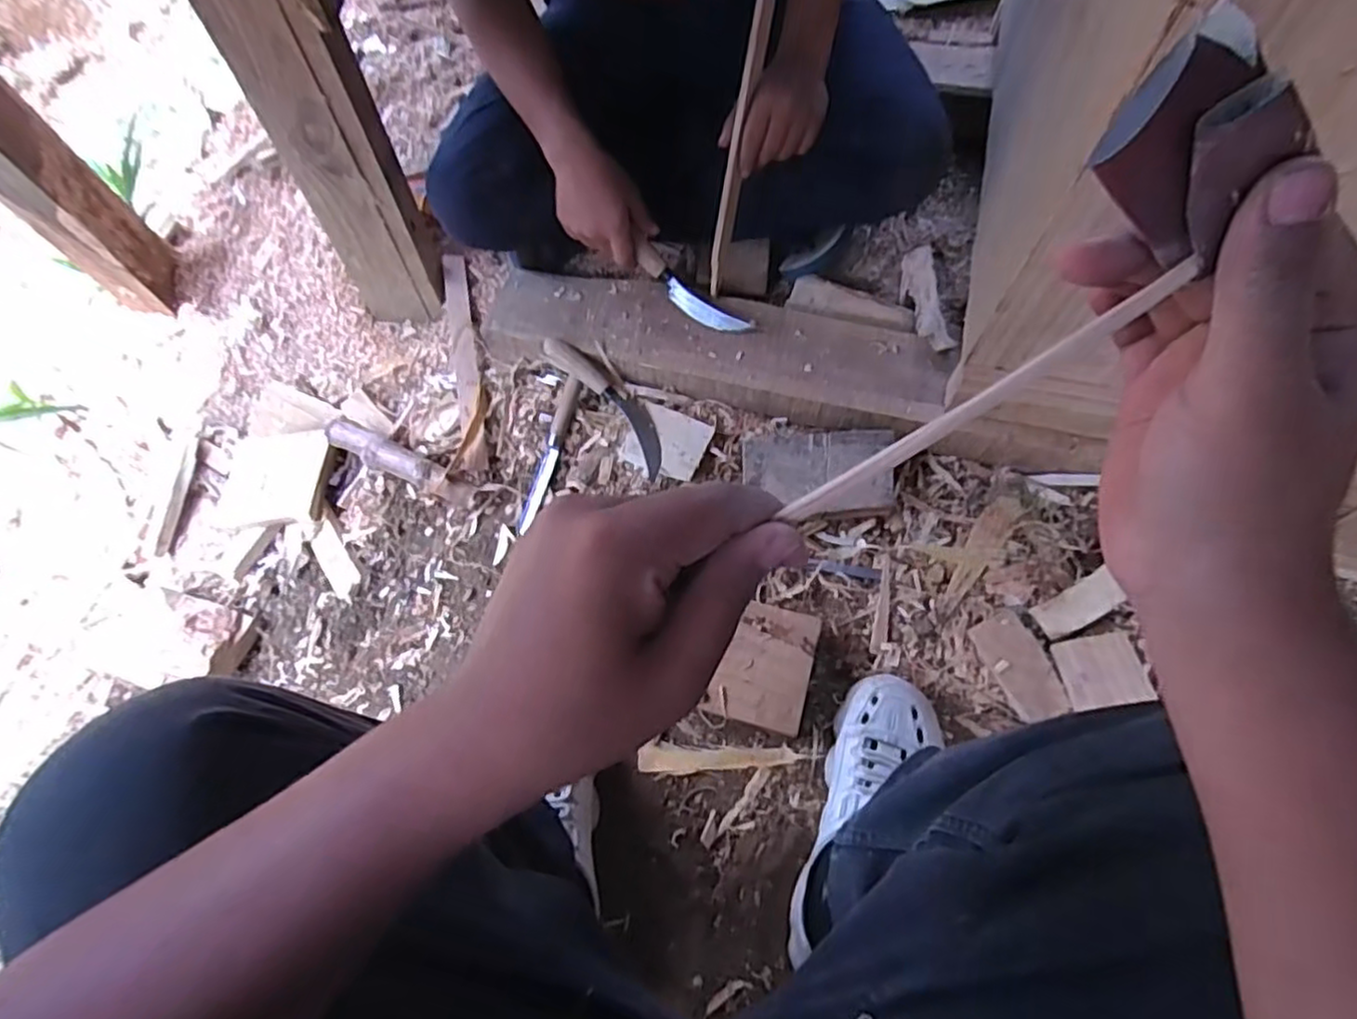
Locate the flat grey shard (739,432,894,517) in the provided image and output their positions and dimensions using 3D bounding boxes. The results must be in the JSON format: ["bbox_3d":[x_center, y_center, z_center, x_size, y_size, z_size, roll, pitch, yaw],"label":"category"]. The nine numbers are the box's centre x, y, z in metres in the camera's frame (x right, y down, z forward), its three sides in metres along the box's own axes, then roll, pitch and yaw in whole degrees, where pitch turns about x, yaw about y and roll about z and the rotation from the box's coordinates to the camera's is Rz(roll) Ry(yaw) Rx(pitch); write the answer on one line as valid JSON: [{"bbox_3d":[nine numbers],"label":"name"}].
[{"bbox_3d":[0.156,-0.040,0.783,0.160,0.022,0.092,-6,79,5],"label":"flat grey shard"}]

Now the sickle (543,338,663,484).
[{"bbox_3d":[-0.077,-0.124,0.818,0.049,0.041,0.206,-38,75,-11],"label":"sickle"}]

